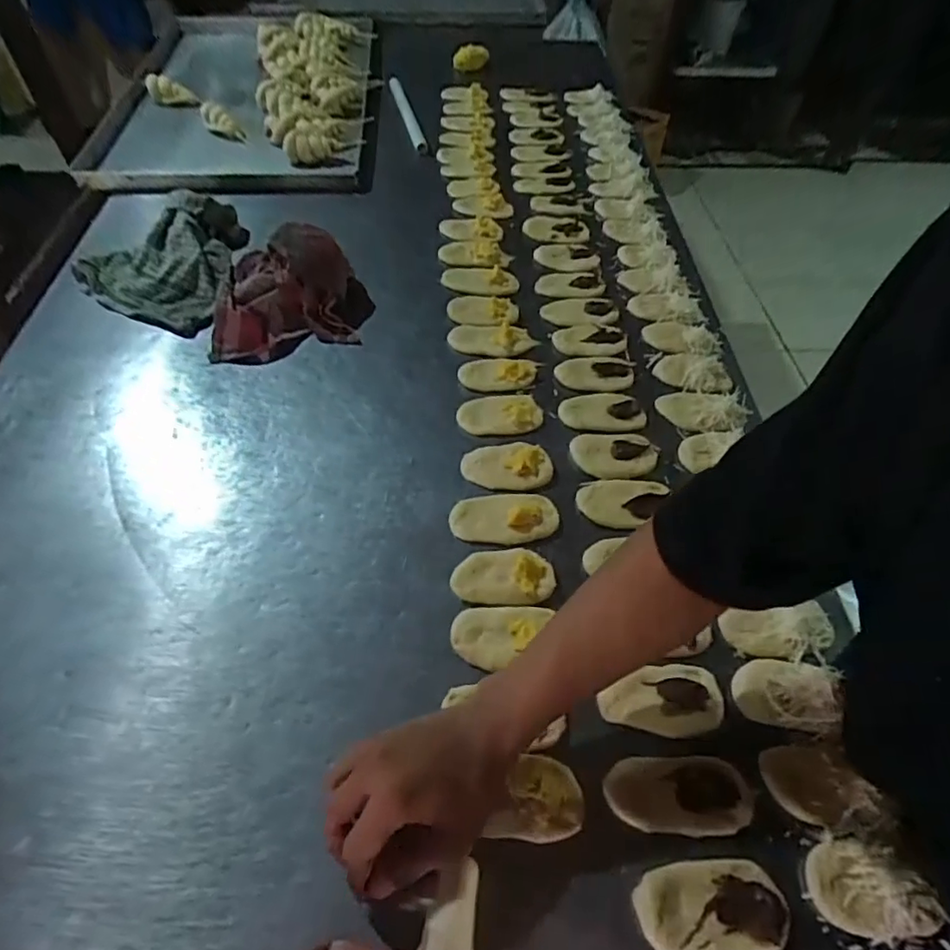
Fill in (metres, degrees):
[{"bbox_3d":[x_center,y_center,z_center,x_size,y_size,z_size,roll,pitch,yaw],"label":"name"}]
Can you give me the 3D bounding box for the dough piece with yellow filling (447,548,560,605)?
[{"bbox_3d":[0.027,0.092,0.534,0.091,0.010,0.051,4,54,2],"label":"dough piece with yellow filling"}]

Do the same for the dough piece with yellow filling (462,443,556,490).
[{"bbox_3d":[0.034,-0.013,0.607,0.092,0.012,0.055,3,54,1],"label":"dough piece with yellow filling"}]

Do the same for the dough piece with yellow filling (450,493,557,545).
[{"bbox_3d":[0.029,0.041,0.574,0.104,0.011,0.054,1,54,1],"label":"dough piece with yellow filling"}]

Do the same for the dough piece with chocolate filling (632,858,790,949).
[{"bbox_3d":[0.157,0.288,0.386,0.096,0.010,0.051,-1,54,-1],"label":"dough piece with chocolate filling"}]

